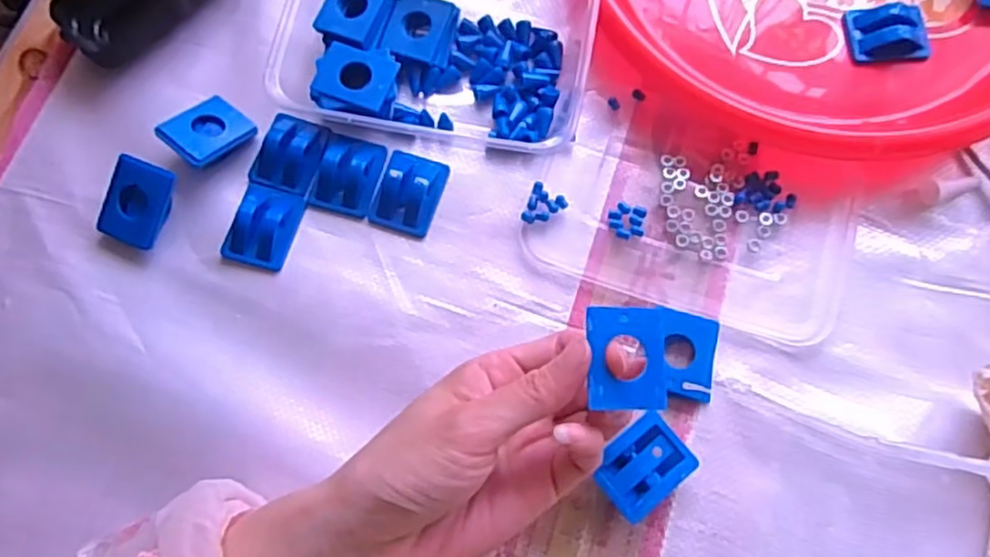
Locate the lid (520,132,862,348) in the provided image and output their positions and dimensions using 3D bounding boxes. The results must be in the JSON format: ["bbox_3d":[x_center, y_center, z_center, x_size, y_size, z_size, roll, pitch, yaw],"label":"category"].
[{"bbox_3d":[0.105,-0.033,0.384,0.165,0.009,0.101,15,74,6],"label":"lid"}]

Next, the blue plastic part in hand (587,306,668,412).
[{"bbox_3d":[0.053,0.031,0.282,0.031,0.006,0.041,0,73,1],"label":"blue plastic part in hand"}]

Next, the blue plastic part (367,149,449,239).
[{"bbox_3d":[-0.047,-0.049,0.390,0.033,0.015,0.046,16,74,6],"label":"blue plastic part"}]

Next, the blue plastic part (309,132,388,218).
[{"bbox_3d":[-0.080,-0.059,0.389,0.033,0.012,0.046,12,74,5],"label":"blue plastic part"}]

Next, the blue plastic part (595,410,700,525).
[{"bbox_3d":[0.071,0.090,0.345,0.043,0.017,0.035,-36,76,-9],"label":"blue plastic part"}]

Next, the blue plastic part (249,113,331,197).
[{"bbox_3d":[-0.113,-0.070,0.393,0.037,0.012,0.045,15,74,5],"label":"blue plastic part"}]

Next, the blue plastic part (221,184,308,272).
[{"bbox_3d":[-0.124,-0.028,0.381,0.033,0.012,0.043,16,74,6],"label":"blue plastic part"}]

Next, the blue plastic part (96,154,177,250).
[{"bbox_3d":[-0.190,-0.040,0.382,0.033,0.015,0.044,19,91,4],"label":"blue plastic part"}]

